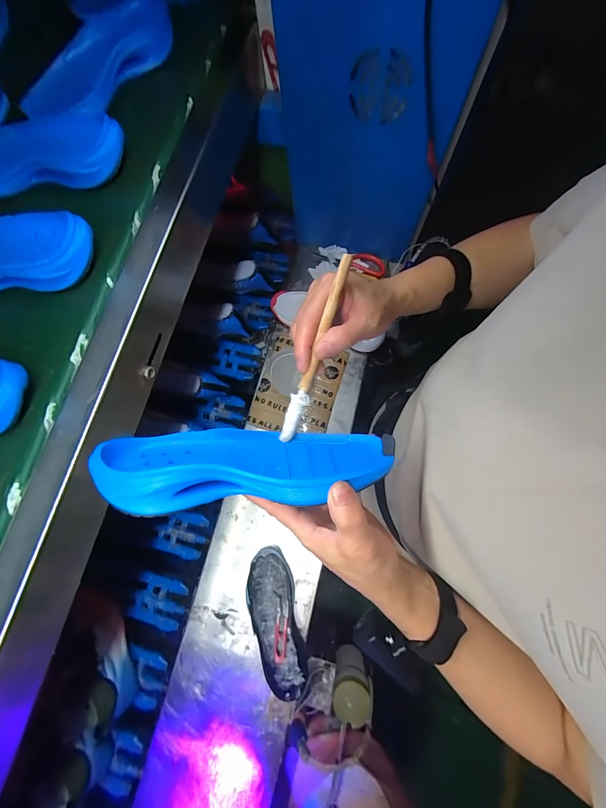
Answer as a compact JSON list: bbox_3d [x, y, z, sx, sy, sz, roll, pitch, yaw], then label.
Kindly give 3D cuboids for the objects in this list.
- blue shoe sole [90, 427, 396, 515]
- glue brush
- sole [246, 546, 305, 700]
[{"bbox_3d":[-0.048,0.057,0.277,0.252,0.105,0.050,-2,107,-4],"label":"blue shoe sole"},{"bbox_3d":[0.009,-0.043,0.280,0.017,0.011,0.179,20,109,6],"label":"glue brush"},{"bbox_3d":[-0.058,0.405,0.579,0.091,0.053,0.237,-8,74,-2],"label":"sole"}]

